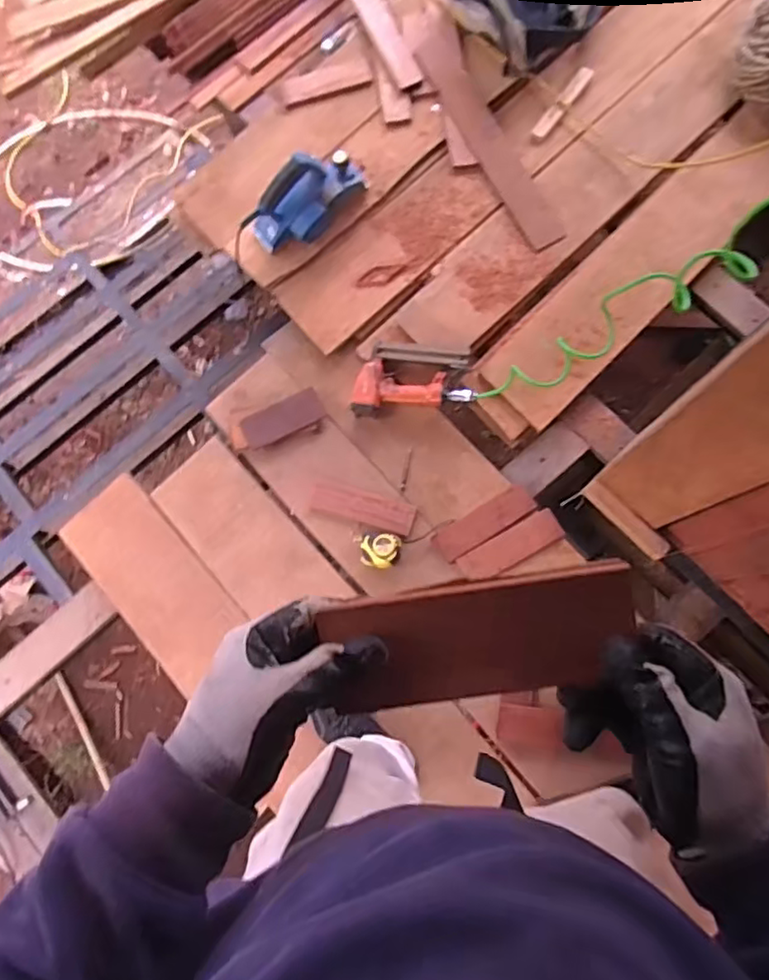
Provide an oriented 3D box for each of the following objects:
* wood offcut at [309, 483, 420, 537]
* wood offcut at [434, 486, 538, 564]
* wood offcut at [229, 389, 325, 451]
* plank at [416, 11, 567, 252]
[{"bbox_3d":[-0.046,0.039,1.306,0.218,0.028,0.067,14,79,6],"label":"wood offcut"},{"bbox_3d":[0.204,0.069,1.287,0.213,0.012,0.069,-34,87,4],"label":"wood offcut"},{"bbox_3d":[-0.230,-0.147,1.343,0.202,0.036,0.071,-24,77,-2],"label":"wood offcut"},{"bbox_3d":[0.234,-0.819,1.446,0.087,0.018,0.616,-25,81,0],"label":"plank"}]

